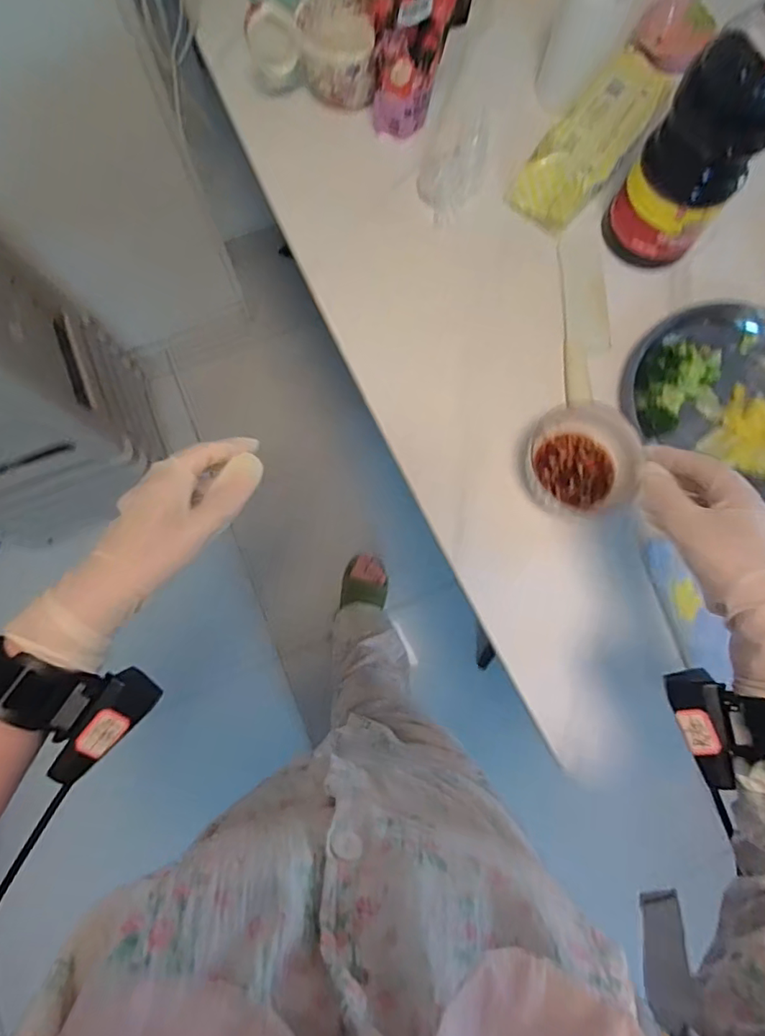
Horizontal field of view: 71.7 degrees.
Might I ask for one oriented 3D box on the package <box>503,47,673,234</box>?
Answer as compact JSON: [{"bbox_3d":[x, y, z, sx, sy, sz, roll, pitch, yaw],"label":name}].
[{"bbox_3d":[0.261,-0.469,0.647,0.094,0.041,0.260,38,79,6],"label":"package"}]

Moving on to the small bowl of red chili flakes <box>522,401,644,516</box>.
[{"bbox_3d":[0.209,-0.060,0.562,0.141,0.037,0.119,-29,80,-8],"label":"small bowl of red chili flakes"}]

